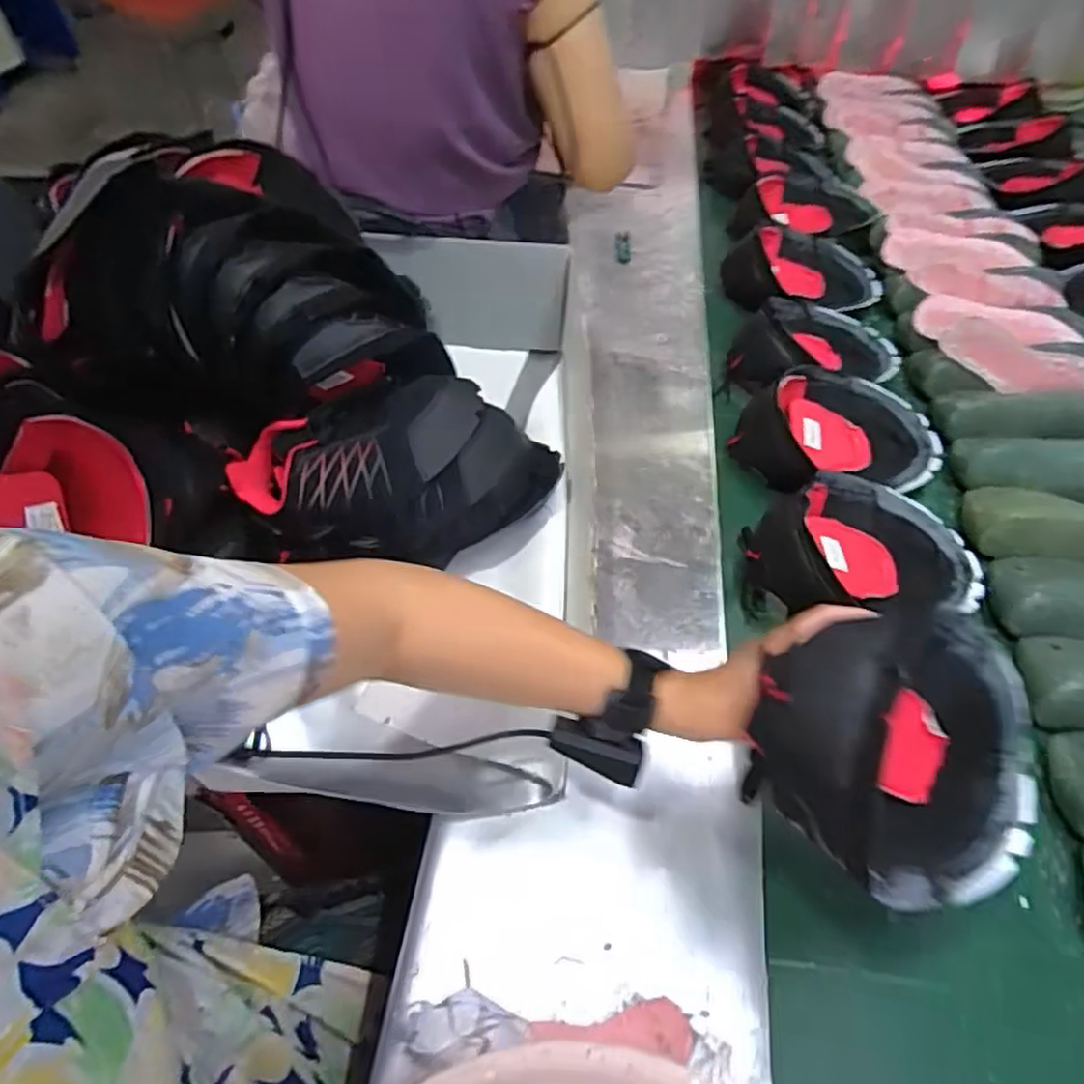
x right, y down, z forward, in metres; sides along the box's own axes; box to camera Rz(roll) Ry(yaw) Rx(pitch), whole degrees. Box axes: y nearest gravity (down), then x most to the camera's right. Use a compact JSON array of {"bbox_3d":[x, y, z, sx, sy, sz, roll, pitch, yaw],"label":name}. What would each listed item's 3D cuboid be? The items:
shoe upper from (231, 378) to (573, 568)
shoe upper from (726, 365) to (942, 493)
[{"bbox_3d":[-0.125,-0.072,0.644,0.285,0.112,0.150,-5,53,-5],"label":"shoe upper"},{"bbox_3d":[0.354,-0.124,0.823,0.240,0.085,0.167,-8,50,-24],"label":"shoe upper"}]

